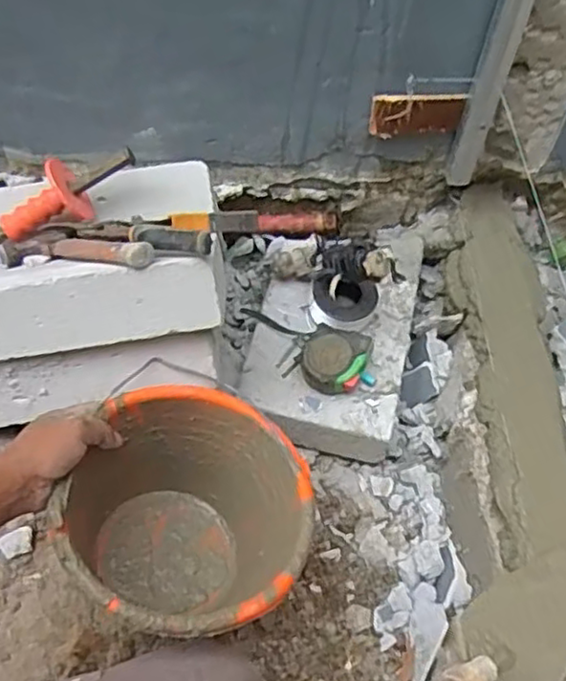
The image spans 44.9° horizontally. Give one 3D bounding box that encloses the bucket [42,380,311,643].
[{"bbox_3d":[-0.092,0.186,0.691,0.230,0.190,0.237,2,53,-2],"label":"bucket"}]

